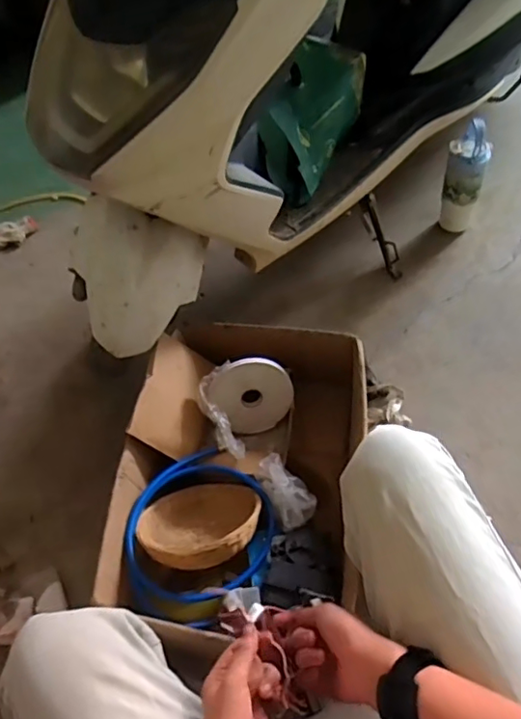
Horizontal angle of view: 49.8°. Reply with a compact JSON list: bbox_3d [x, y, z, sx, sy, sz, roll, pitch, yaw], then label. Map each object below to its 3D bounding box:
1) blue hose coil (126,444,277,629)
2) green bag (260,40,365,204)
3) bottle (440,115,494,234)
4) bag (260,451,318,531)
[{"bbox_3d":[-0.109,0.290,0.939,0.265,0.073,0.240,-40,59,-20],"label":"blue hose coil"},{"bbox_3d":[0.101,-0.496,1.139,0.130,0.188,0.306,19,59,20],"label":"green bag"},{"bbox_3d":[0.481,-0.424,1.333,0.089,0.268,0.074,7,56,12],"label":"bottle"},{"bbox_3d":[0.043,0.216,0.962,0.067,0.043,0.141,-19,54,-6],"label":"bag"}]

